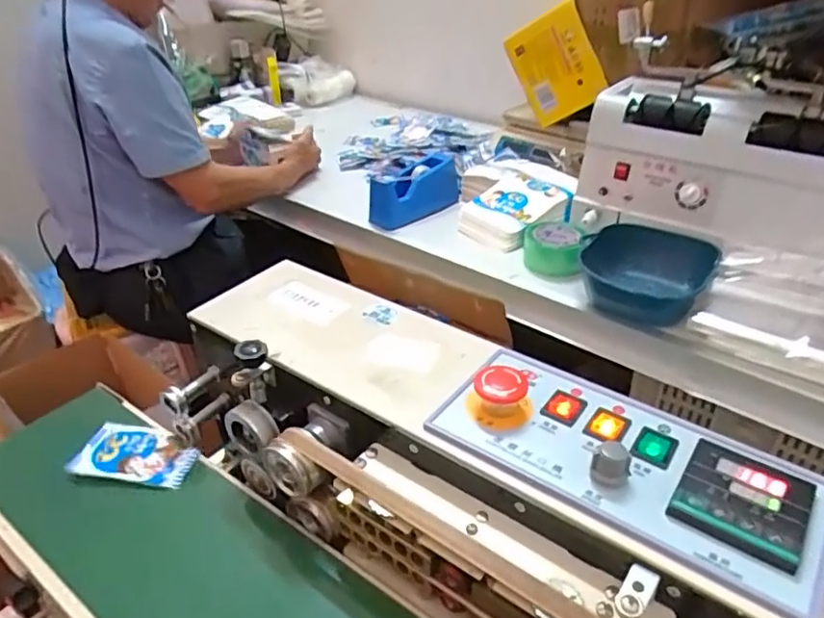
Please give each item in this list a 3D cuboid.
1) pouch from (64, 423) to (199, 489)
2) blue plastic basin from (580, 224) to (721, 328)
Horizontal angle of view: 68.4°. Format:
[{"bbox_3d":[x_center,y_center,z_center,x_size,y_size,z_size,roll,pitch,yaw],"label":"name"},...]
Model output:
[{"bbox_3d":[-0.253,0.133,0.555,0.106,0.015,0.060,4,34,9],"label":"pouch"},{"bbox_3d":[0.371,-0.050,0.968,0.199,0.082,0.188,13,36,20],"label":"blue plastic basin"}]

